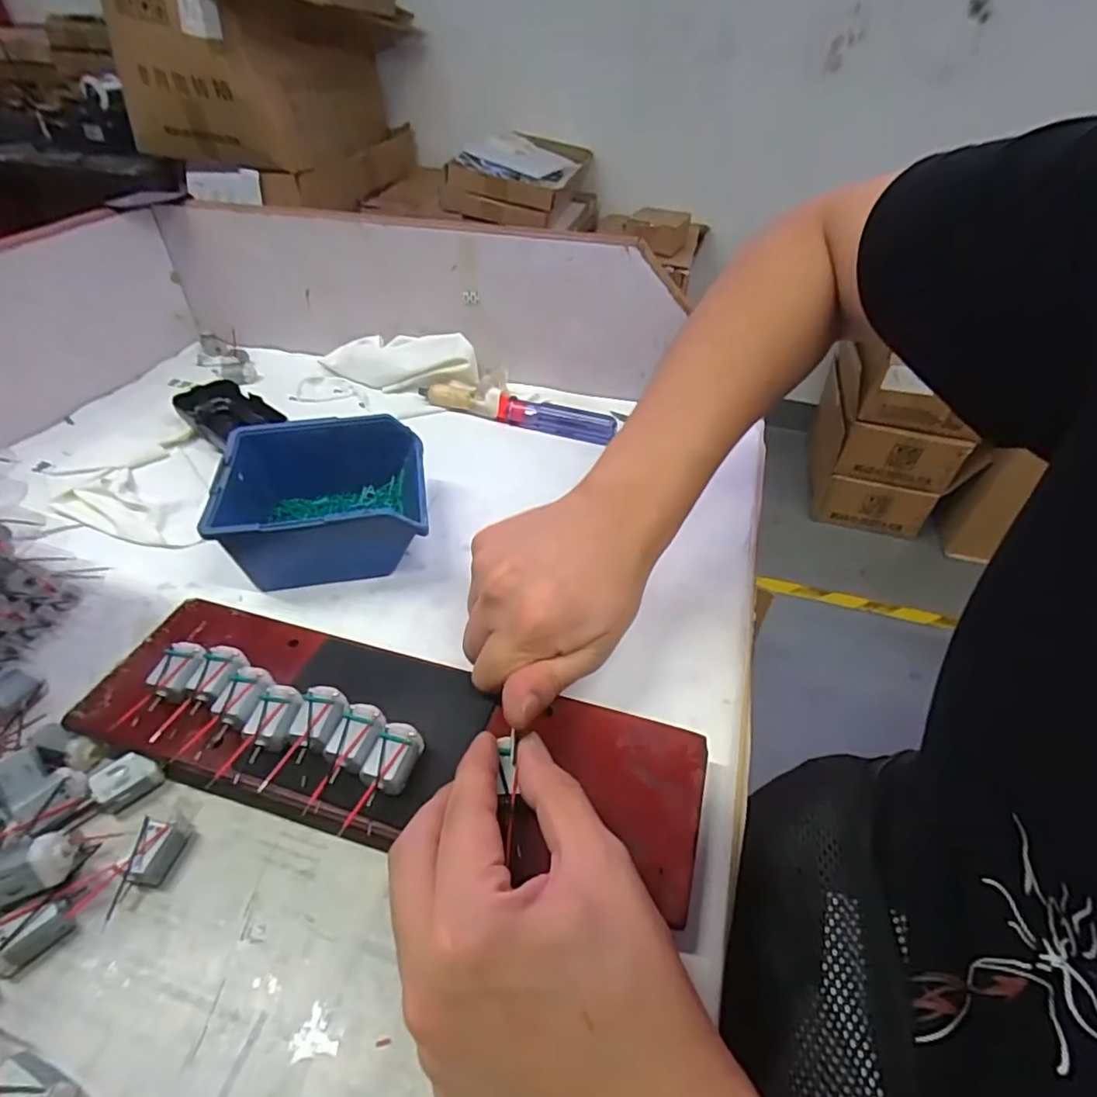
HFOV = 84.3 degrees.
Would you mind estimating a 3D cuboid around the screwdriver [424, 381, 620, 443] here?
[{"bbox_3d":[-0.027,-0.120,0.527,0.177,0.032,0.026,16,44,13],"label":"screwdriver"}]

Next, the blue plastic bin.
[{"bbox_3d":[-0.143,-0.029,0.398,0.121,0.064,0.108,-8,43,-10],"label":"blue plastic bin"}]

